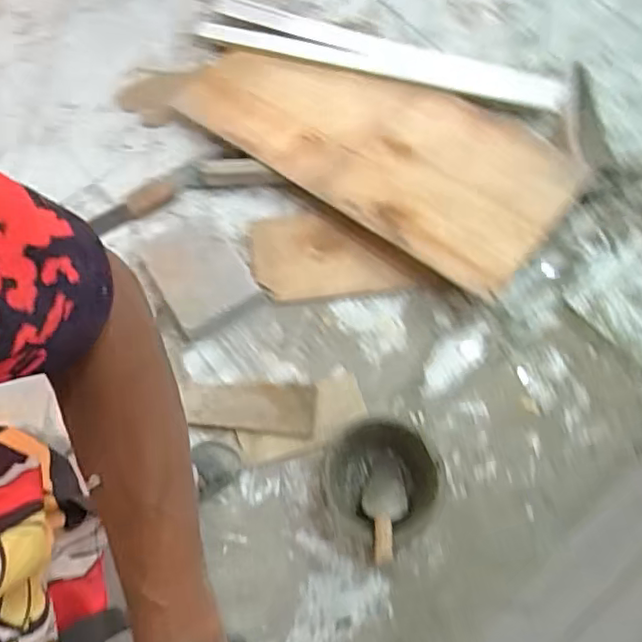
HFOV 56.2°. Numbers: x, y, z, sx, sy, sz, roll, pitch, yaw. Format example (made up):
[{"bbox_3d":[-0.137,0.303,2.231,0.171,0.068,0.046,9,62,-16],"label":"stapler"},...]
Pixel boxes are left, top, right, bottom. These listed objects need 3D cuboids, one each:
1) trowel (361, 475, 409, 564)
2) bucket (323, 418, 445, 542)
[{"bbox_3d":[0.124,0.366,1.156,0.088,0.043,0.197,7,39,1],"label":"trowel"},{"bbox_3d":[0.120,0.314,1.191,0.222,0.140,0.215,-1,66,2],"label":"bucket"}]

